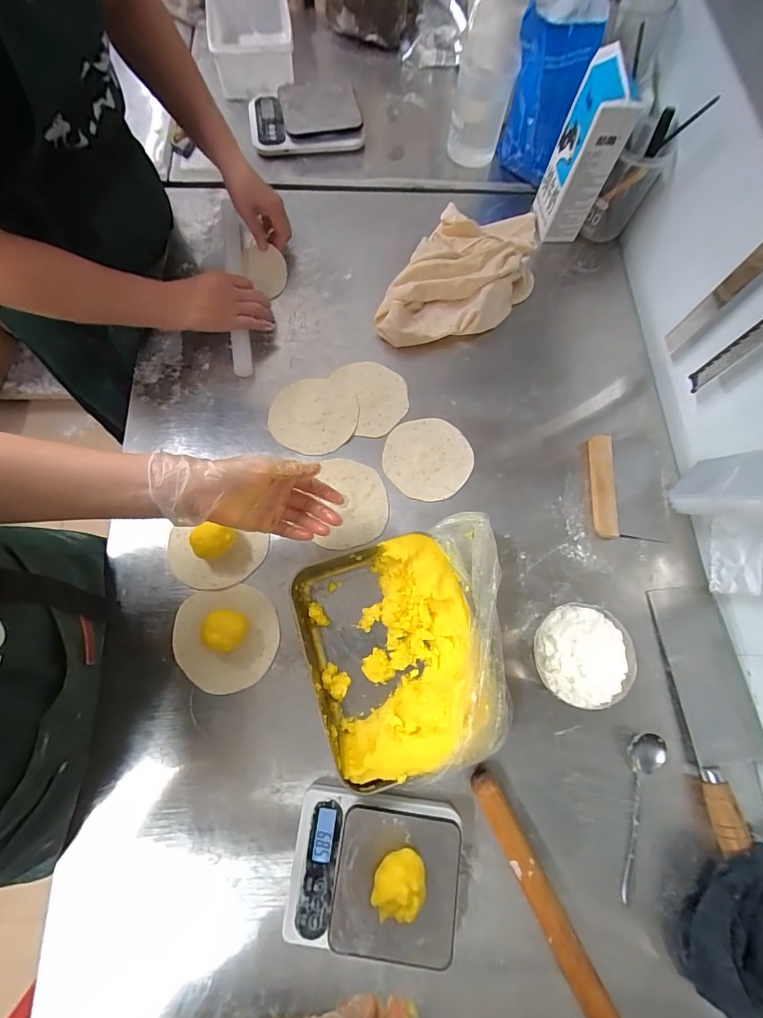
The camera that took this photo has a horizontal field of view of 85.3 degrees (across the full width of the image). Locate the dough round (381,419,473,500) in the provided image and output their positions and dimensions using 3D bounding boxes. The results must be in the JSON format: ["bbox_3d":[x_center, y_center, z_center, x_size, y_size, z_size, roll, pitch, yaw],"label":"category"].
[{"bbox_3d":[0.068,-0.075,0.597,0.121,0.005,0.123,1,73,-2],"label":"dough round"}]

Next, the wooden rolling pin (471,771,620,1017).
[{"bbox_3d":[0.174,0.421,0.435,0.028,0.029,0.284,-26,75,-10],"label":"wooden rolling pin"}]

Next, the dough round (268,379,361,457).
[{"bbox_3d":[-0.099,-0.137,0.605,0.125,0.008,0.116,6,72,0],"label":"dough round"}]

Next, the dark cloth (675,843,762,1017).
[{"bbox_3d":[0.391,0.452,0.427,0.146,0.049,0.182,7,72,0],"label":"dark cloth"}]

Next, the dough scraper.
[{"bbox_3d":[0.355,-0.035,0.591,0.110,0.019,0.154,4,72,-1],"label":"dough scraper"}]

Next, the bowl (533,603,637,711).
[{"bbox_3d":[0.235,0.176,0.500,0.110,0.049,0.113,1,73,-2],"label":"bowl"}]

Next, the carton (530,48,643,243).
[{"bbox_3d":[0.307,-0.542,0.648,0.068,0.211,0.096,-8,73,-4],"label":"carton"}]

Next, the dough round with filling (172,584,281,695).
[{"bbox_3d":[-0.192,0.155,0.496,0.122,0.046,0.121,1,73,-2],"label":"dough round with filling"}]

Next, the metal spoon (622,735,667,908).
[{"bbox_3d":[0.292,0.347,0.467,0.033,0.023,0.176,16,73,3],"label":"metal spoon"}]

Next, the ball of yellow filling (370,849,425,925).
[{"bbox_3d":[0.017,0.366,0.405,0.049,0.044,0.051,1,72,-3],"label":"ball of yellow filling"}]

